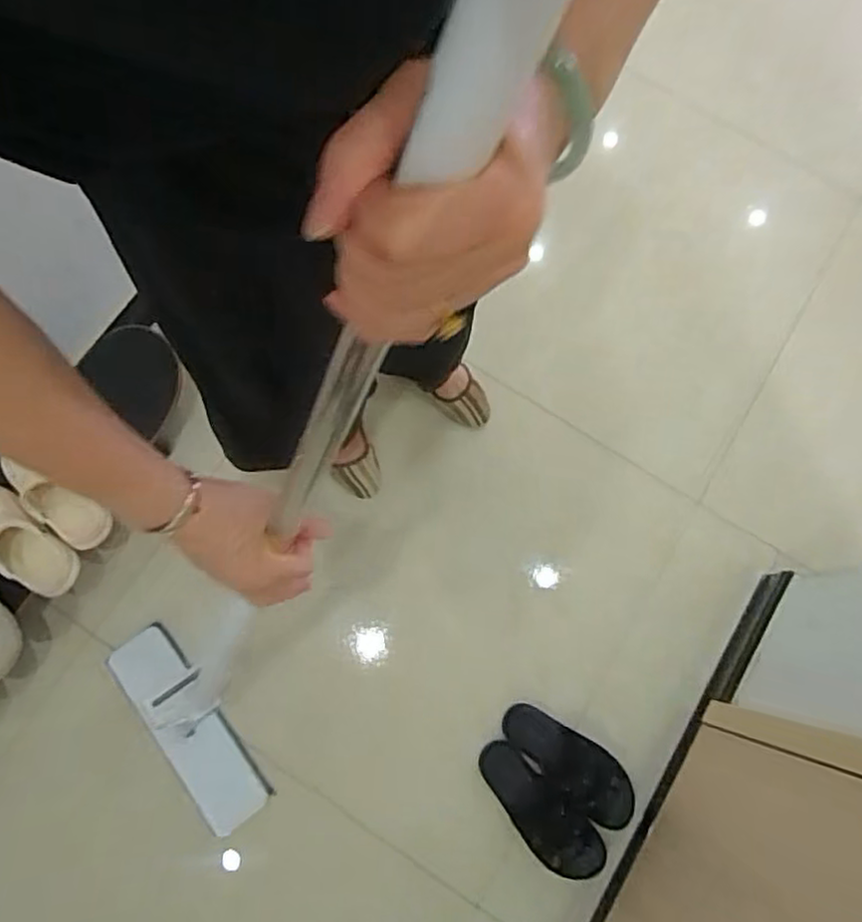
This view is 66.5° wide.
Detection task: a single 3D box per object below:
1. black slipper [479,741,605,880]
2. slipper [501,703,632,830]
[{"bbox_3d":[0.179,0.564,1.049,0.249,0.059,0.098,44,79,9],"label":"black slipper"},{"bbox_3d":[0.233,0.492,1.068,0.243,0.073,0.097,38,79,8],"label":"slipper"}]

